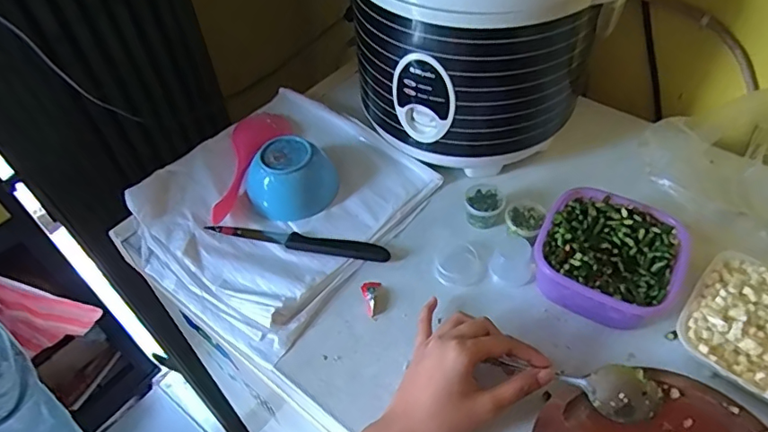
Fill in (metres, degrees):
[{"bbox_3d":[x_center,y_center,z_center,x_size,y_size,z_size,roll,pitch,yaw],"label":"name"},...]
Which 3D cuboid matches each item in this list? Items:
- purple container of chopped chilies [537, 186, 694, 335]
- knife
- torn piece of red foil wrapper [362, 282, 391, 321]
[{"bbox_3d":[0.204,0.038,0.477,0.116,0.049,0.115,21,52,22],"label":"purple container of chopped chilies"},{"bbox_3d":[-0.089,0.025,0.540,0.192,0.007,0.020,7,48,11],"label":"knife"},{"bbox_3d":[-0.006,0.078,0.496,0.023,0.005,0.038,-12,48,-7],"label":"torn piece of red foil wrapper"}]

